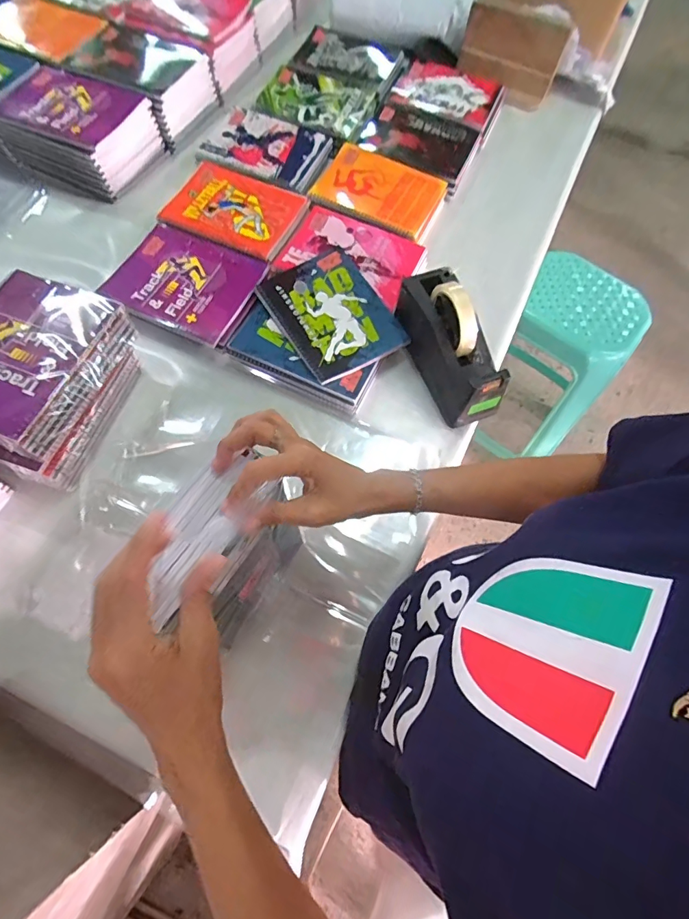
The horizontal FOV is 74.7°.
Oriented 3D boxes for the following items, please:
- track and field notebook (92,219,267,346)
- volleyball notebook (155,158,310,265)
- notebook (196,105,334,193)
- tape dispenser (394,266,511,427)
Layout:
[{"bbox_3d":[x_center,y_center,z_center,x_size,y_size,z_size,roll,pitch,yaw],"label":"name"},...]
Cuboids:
[{"bbox_3d":[-0.229,-0.264,0.657,0.196,0.008,0.166,22,67,6],"label":"track and field notebook"},{"bbox_3d":[-0.175,-0.404,0.718,0.202,0.009,0.151,21,67,6],"label":"volleyball notebook"},{"bbox_3d":[-0.139,-0.548,0.782,0.212,0.010,0.148,23,68,7],"label":"notebook"},{"bbox_3d":[0.139,-0.155,0.607,0.079,0.111,0.196,-18,69,-10],"label":"tape dispenser"}]

